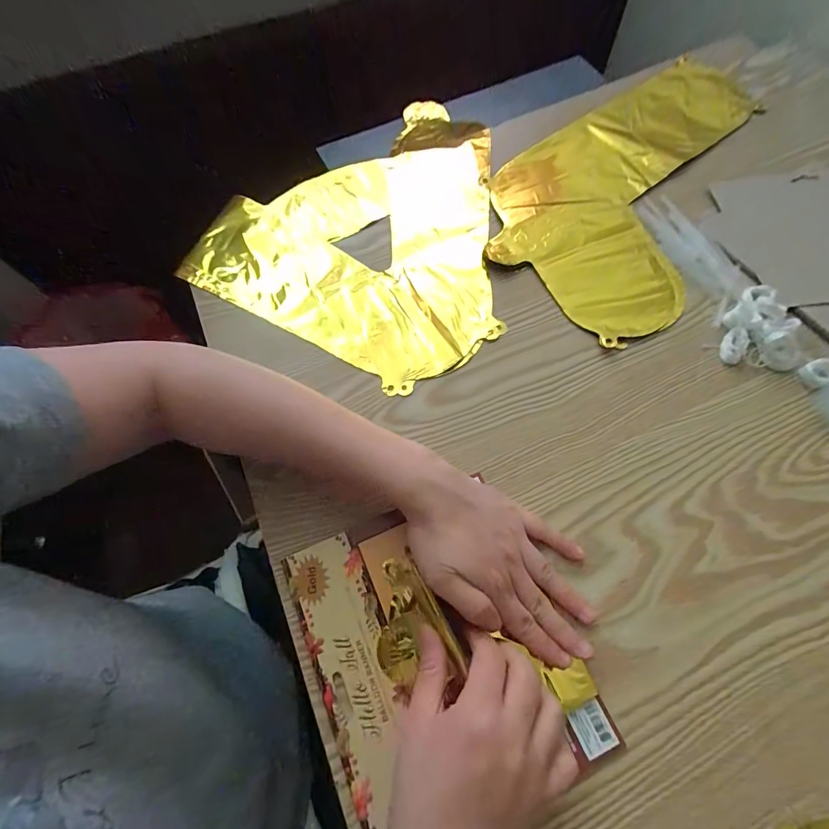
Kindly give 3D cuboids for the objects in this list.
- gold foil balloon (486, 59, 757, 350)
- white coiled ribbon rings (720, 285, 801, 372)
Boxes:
[{"bbox_3d":[0.235,-0.273,0.447,0.217,0.010,0.430,31,71,15],"label":"gold foil balloon"},{"bbox_3d":[0.304,-0.082,0.355,0.058,0.022,0.082,9,67,6],"label":"white coiled ribbon rings"}]

